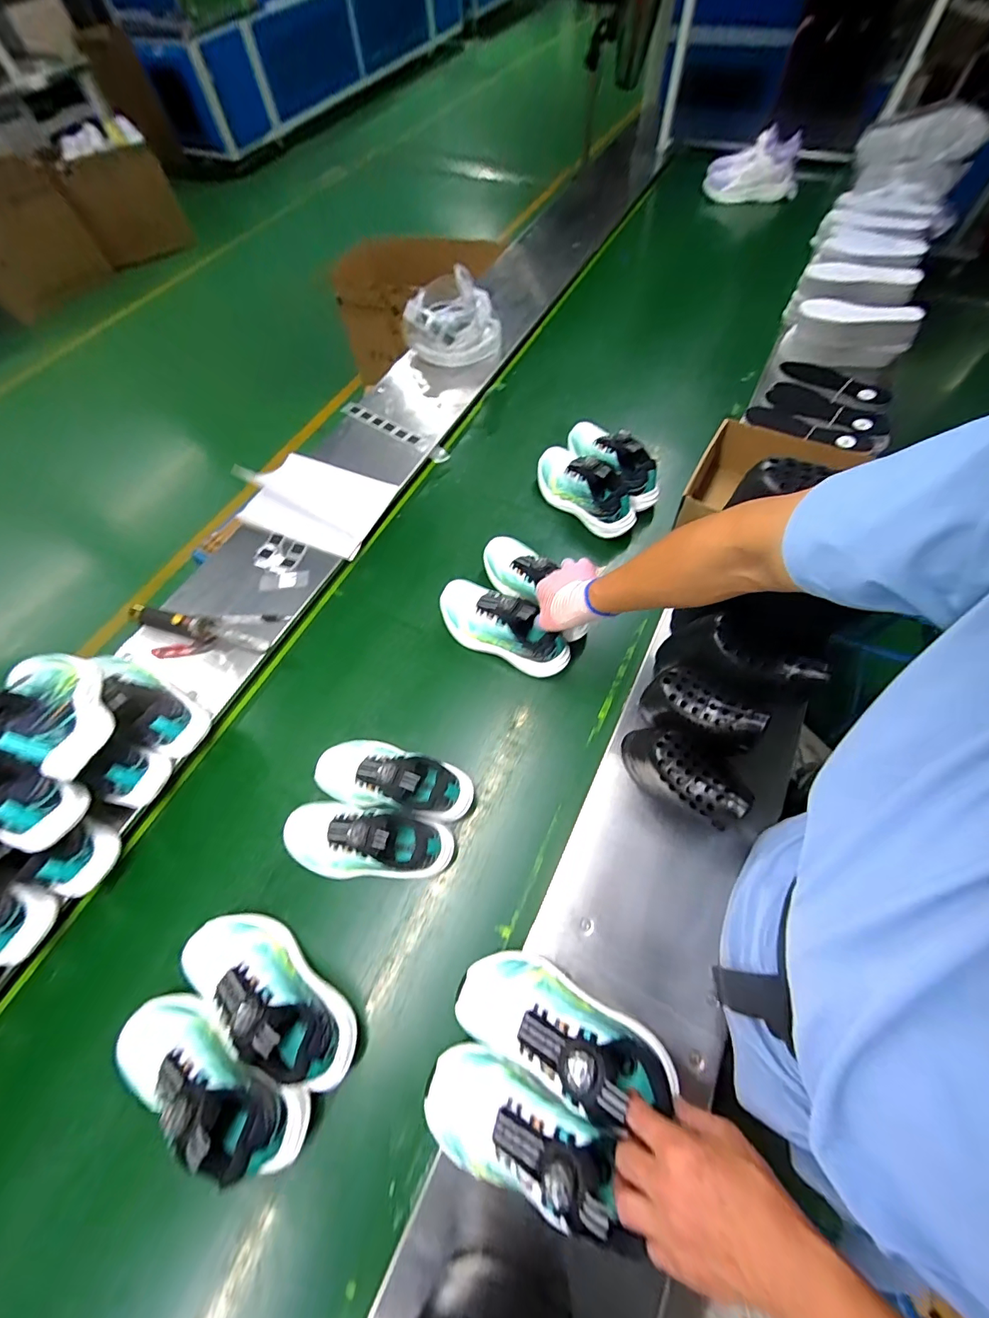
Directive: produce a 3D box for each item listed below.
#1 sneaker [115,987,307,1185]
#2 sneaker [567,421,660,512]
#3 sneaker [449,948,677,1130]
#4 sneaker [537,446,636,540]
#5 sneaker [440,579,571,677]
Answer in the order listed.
[{"bbox_3d":[-0.311,0.459,0.482,0.236,0.105,0.084,22,66,14],"label":"sneaker"},{"bbox_3d":[0.223,-0.387,0.868,0.079,0.100,0.233,-30,65,-11],"label":"sneaker"},{"bbox_3d":[0.069,0.384,0.456,0.217,0.091,0.089,18,66,11],"label":"sneaker"},{"bbox_3d":[0.171,-0.332,0.854,0.083,0.121,0.235,-38,68,-15],"label":"sneaker"},{"bbox_3d":[0.010,-0.058,0.713,0.227,0.106,0.084,30,69,19],"label":"sneaker"}]

